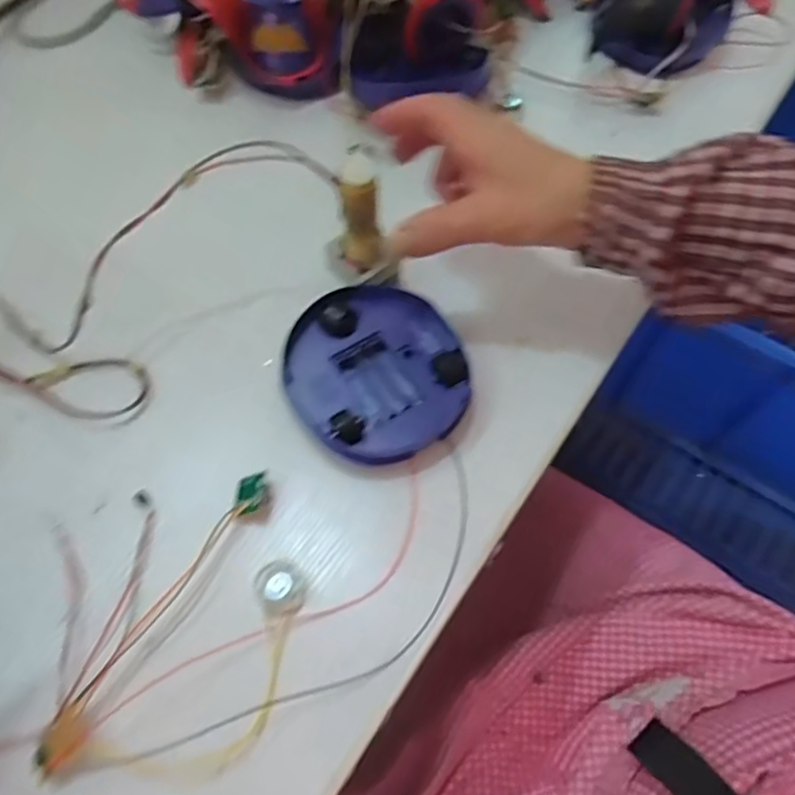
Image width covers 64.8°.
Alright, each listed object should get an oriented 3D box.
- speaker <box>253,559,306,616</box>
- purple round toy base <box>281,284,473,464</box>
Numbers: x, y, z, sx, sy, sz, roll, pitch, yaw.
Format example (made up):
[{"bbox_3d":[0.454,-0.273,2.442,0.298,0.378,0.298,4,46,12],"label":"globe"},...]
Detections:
[{"bbox_3d":[-0.063,0.101,0.335,0.029,0.012,0.025,37,69,15],"label":"speaker"},{"bbox_3d":[-0.014,-0.014,0.379,0.102,0.030,0.107,1,64,-1],"label":"purple round toy base"}]

